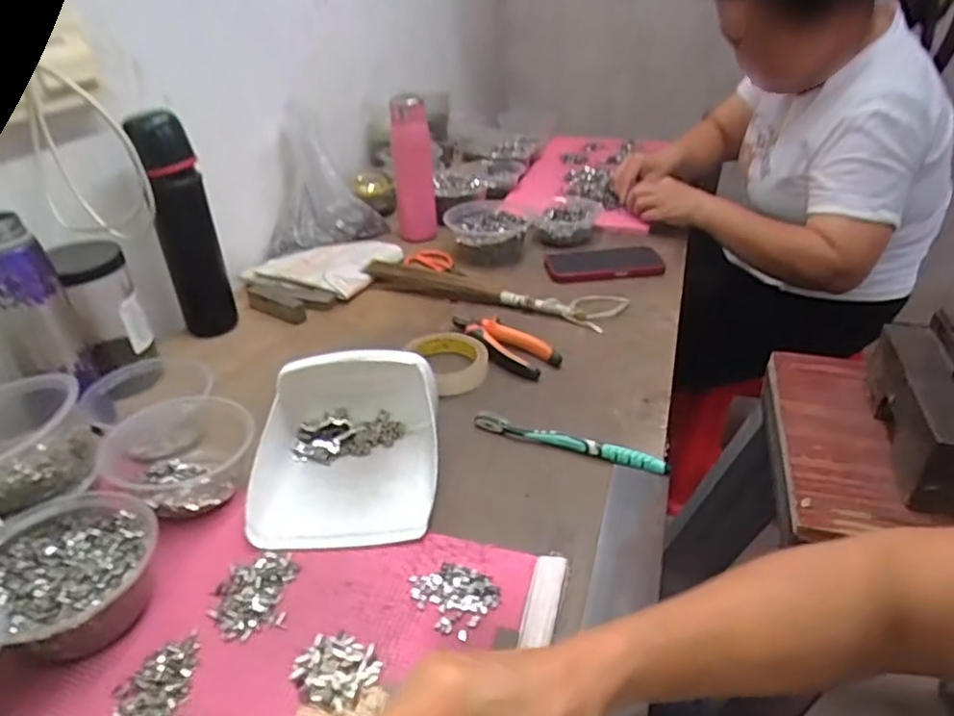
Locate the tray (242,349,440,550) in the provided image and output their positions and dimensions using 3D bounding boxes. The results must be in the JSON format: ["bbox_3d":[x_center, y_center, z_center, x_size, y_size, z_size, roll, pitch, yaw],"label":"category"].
[{"bbox_3d":[-0.111,0.068,0.532,0.151,0.080,0.164,-2,33,-3],"label":"tray"}]

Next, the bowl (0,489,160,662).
[{"bbox_3d":[-0.279,0.150,0.431,0.118,0.055,0.105,20,38,28],"label":"bowl"}]

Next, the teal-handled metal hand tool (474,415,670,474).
[{"bbox_3d":[0.084,0.078,0.582,0.184,0.021,0.012,14,36,21],"label":"teal-handled metal hand tool"}]

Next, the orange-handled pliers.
[{"bbox_3d":[0.024,-0.016,0.724,0.142,0.023,0.057,25,41,33],"label":"orange-handled pliers"}]

